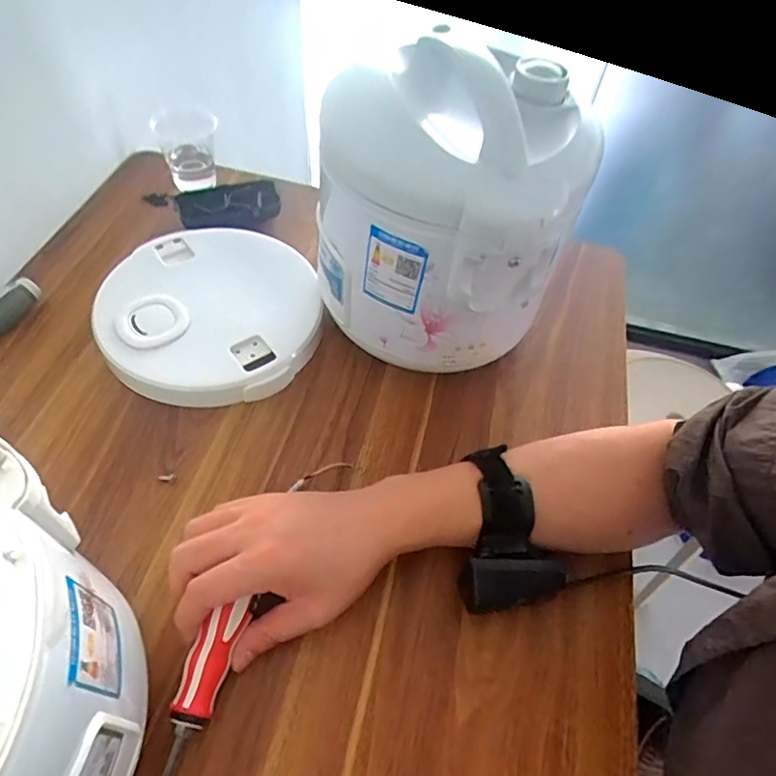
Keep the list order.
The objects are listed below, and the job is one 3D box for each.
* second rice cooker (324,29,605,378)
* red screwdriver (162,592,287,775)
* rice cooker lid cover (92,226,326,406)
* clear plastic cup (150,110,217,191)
[{"bbox_3d":[0.053,-0.136,0.461,0.177,0.223,0.182,2,54,-3],"label":"second rice cooker"},{"bbox_3d":[-0.116,0.194,0.325,0.029,0.023,0.147,17,63,8],"label":"red screwdriver"},{"bbox_3d":[-0.164,-0.076,0.522,0.194,0.030,0.202,-5,55,-9],"label":"rice cooker lid cover"},{"bbox_3d":[-0.237,-0.290,0.652,0.067,0.079,0.071,2,54,-3],"label":"clear plastic cup"}]

